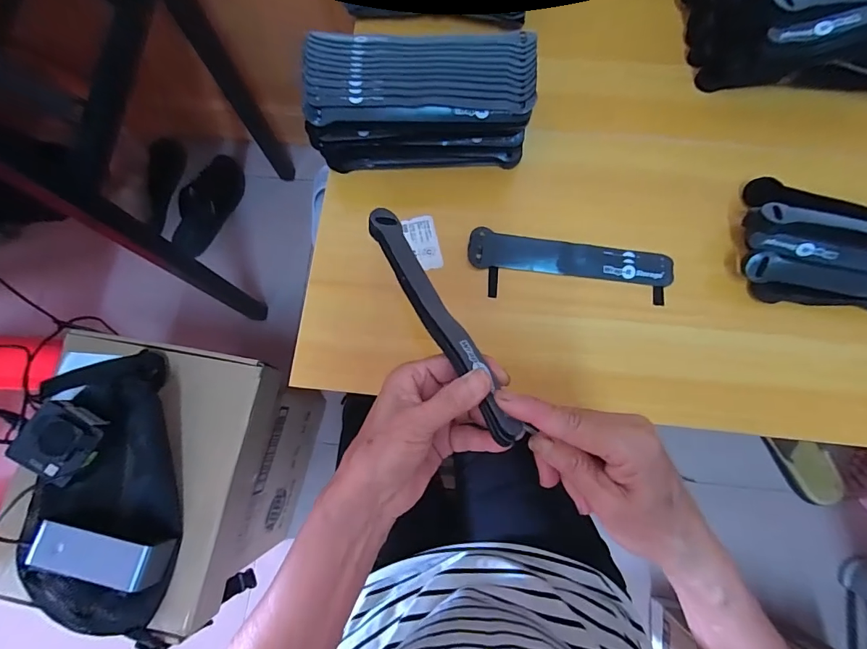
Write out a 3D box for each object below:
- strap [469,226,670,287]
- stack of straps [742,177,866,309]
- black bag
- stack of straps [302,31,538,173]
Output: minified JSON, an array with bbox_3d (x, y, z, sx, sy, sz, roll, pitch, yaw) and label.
[{"bbox_3d":[0.134,-0.066,0.422,0.194,0.015,0.037,7,78,2],"label":"strap"},{"bbox_3d":[0.388,-0.070,0.385,0.188,0.051,0.113,15,78,4],"label":"stack of straps"},{"bbox_3d":[-0.392,0.193,0.491,0.164,0.061,0.310,-10,78,-1],"label":"black bag"},{"bbox_3d":[-0.012,-0.211,0.409,0.205,0.089,0.086,-2,78,0],"label":"stack of straps"}]

